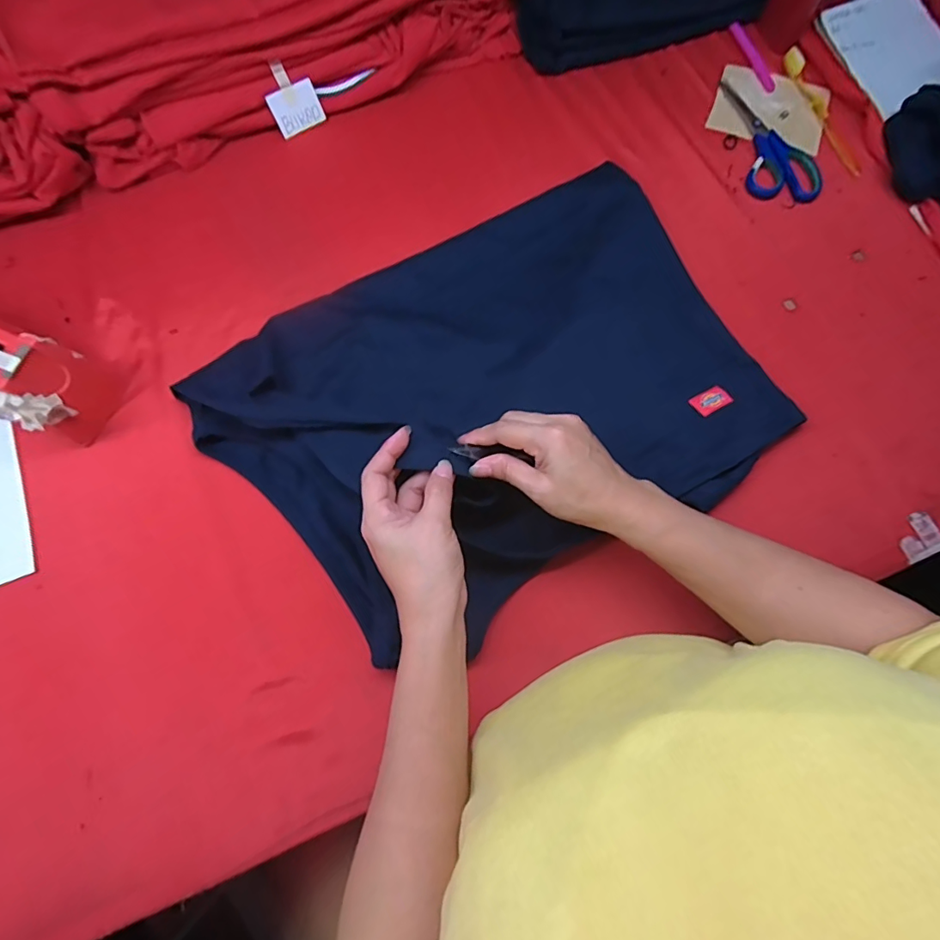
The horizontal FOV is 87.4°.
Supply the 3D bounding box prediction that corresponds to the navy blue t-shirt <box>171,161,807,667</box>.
[{"bbox_3d":[0.020,-0.072,0.454,0.481,0.033,0.348,-30,76,-8],"label":"navy blue t-shirt"}]

